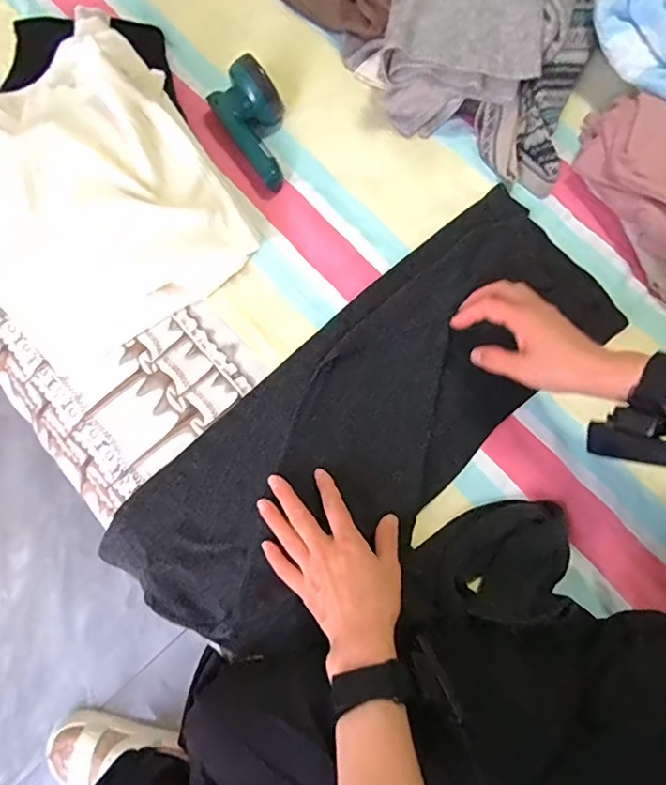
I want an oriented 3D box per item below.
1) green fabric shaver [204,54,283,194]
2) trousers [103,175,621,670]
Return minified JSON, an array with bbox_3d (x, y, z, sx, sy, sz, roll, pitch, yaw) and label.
[{"bbox_3d":[-0.082,-0.310,0.601,0.068,0.059,0.133,-33,76,-12],"label":"green fabric shaver"},{"bbox_3d":[0.042,0.019,0.521,0.552,0.039,0.201,-42,79,-9],"label":"trousers"}]

